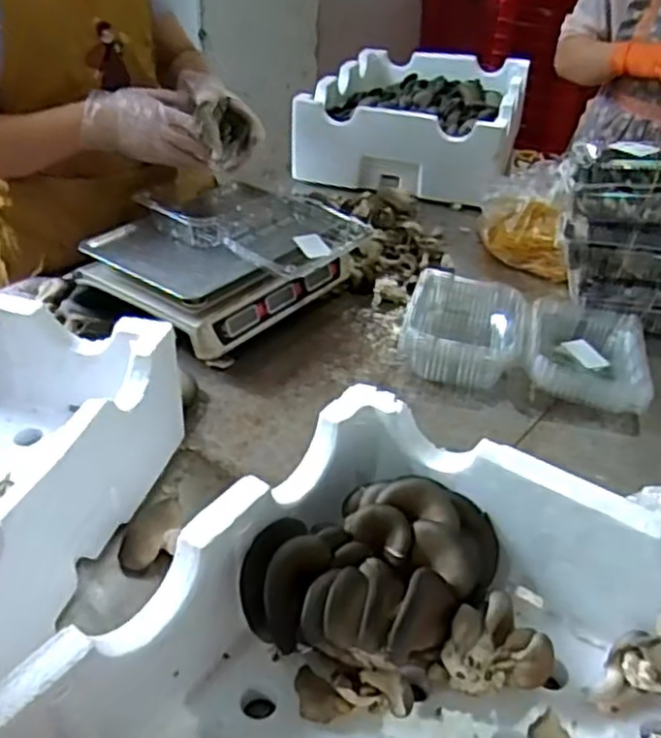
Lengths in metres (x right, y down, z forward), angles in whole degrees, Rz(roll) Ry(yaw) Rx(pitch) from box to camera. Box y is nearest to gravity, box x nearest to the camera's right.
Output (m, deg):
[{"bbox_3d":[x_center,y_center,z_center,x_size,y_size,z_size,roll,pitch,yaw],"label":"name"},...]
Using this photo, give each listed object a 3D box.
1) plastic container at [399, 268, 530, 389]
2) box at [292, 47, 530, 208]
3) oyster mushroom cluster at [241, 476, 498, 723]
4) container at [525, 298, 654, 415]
[{"bbox_3d":[0.188,-0.058,1.022,0.165,0.066,0.192,8,36,7],"label":"plastic container"},{"bbox_3d":[0.216,-0.613,1.756,0.467,0.151,0.679,11,37,12],"label":"box"},{"bbox_3d":[0.036,0.174,0.603,0.159,0.091,0.207,25,42,28],"label":"oyster mushroom cluster"},{"bbox_3d":[0.354,-0.028,1.003,0.159,0.058,0.208,11,37,12],"label":"container"}]

